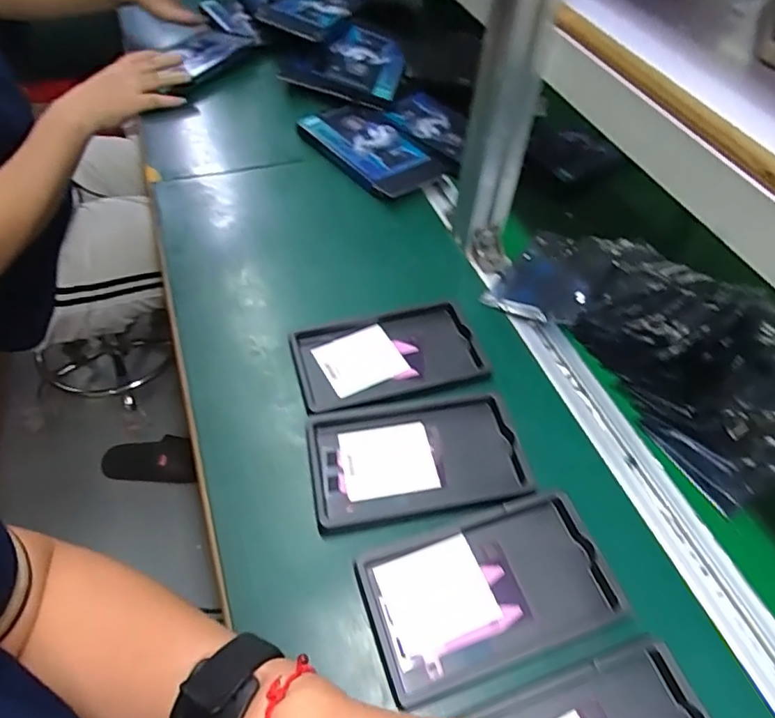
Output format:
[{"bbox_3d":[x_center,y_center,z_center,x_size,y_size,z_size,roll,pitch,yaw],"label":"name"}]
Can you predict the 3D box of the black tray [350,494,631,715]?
[{"bbox_3d":[0.067,0.151,0.363,0.157,0.011,0.090,-13,53,-16],"label":"black tray"}]

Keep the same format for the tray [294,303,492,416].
[{"bbox_3d":[0.001,-0.002,0.476,0.154,0.017,0.090,-11,53,-15],"label":"tray"}]

